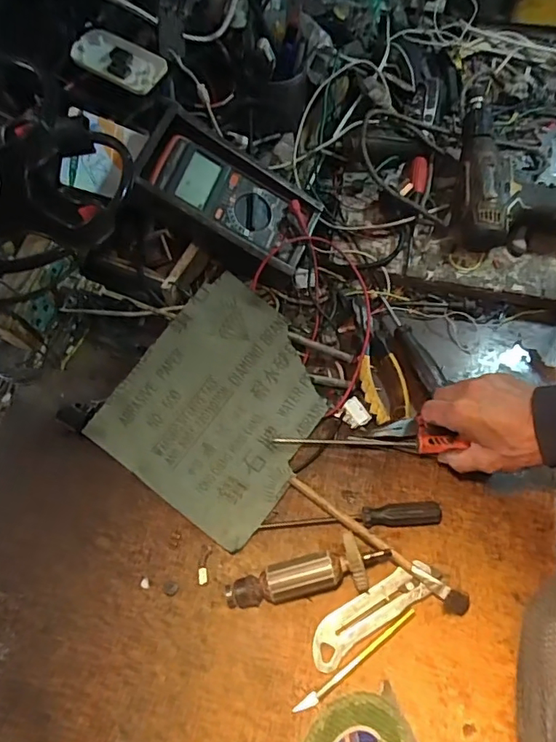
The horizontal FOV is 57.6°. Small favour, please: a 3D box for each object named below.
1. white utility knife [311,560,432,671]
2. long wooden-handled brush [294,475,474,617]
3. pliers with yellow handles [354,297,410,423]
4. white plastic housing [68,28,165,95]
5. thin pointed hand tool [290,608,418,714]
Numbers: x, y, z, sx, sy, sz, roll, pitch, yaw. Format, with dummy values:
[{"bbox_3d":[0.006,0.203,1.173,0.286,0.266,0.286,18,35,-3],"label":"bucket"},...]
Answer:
[{"bbox_3d":[0.084,0.216,0.454,0.128,0.009,0.033,-31,69,-13],"label":"white utility knife"},{"bbox_3d":[0.091,0.162,0.477,0.193,0.018,0.020,32,69,14],"label":"long wooden-handled brush"},{"bbox_3d":[0.114,-0.014,0.558,0.051,0.022,0.146,-1,65,0],"label":"pliers with yellow handles"},{"bbox_3d":[-0.193,-0.371,0.604,0.118,0.014,0.053,31,69,14],"label":"white plastic housing"},{"bbox_3d":[0.070,0.253,0.441,0.131,0.013,0.009,-32,69,-13],"label":"thin pointed hand tool"}]

